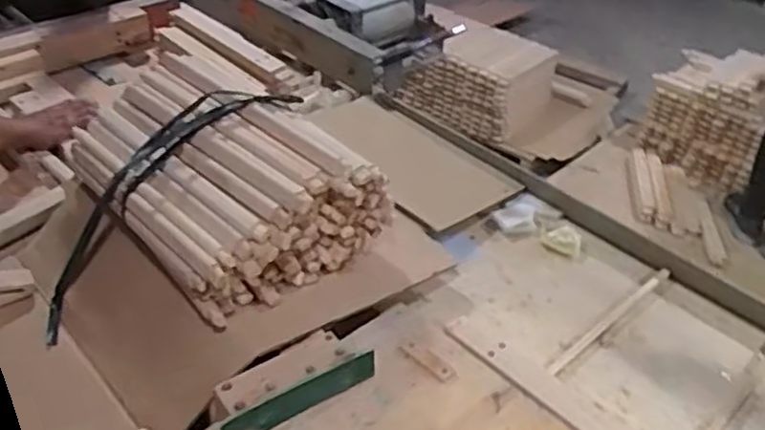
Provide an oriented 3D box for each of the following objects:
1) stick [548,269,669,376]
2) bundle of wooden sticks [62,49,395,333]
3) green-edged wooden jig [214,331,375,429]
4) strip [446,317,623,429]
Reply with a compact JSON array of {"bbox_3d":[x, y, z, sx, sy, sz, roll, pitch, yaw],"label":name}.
[{"bbox_3d":[0.357,0.162,1.113,0.332,0.013,0.019,-28,48,-34],"label":"stick"},{"bbox_3d":[-0.243,-0.061,1.056,0.413,0.183,0.310,32,45,31],"label":"bundle of wooden sticks"},{"bbox_3d":[-0.113,0.215,0.899,0.204,0.061,0.078,-24,46,-31],"label":"green-edged wooden jig"},{"bbox_3d":[0.255,0.259,0.957,0.391,0.017,0.074,35,31,30],"label":"strip"}]

